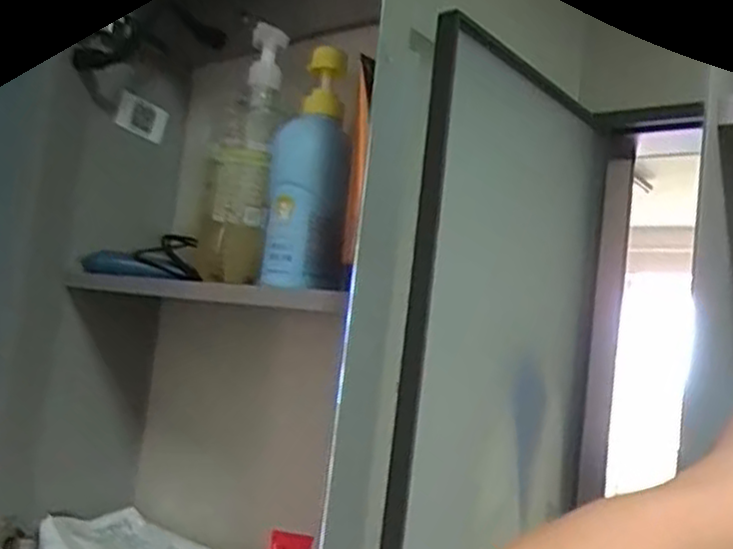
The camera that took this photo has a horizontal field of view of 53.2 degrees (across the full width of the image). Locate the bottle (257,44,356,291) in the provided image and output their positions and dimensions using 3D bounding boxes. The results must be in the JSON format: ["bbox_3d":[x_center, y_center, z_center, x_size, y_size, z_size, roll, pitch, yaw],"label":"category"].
[{"bbox_3d":[-0.048,-0.095,0.660,0.075,0.214,0.063,7,-5,-2],"label":"bottle"}]

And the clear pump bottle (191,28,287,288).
[{"bbox_3d":[-0.117,-0.120,0.695,0.059,0.250,0.070,8,-5,-12],"label":"clear pump bottle"}]

